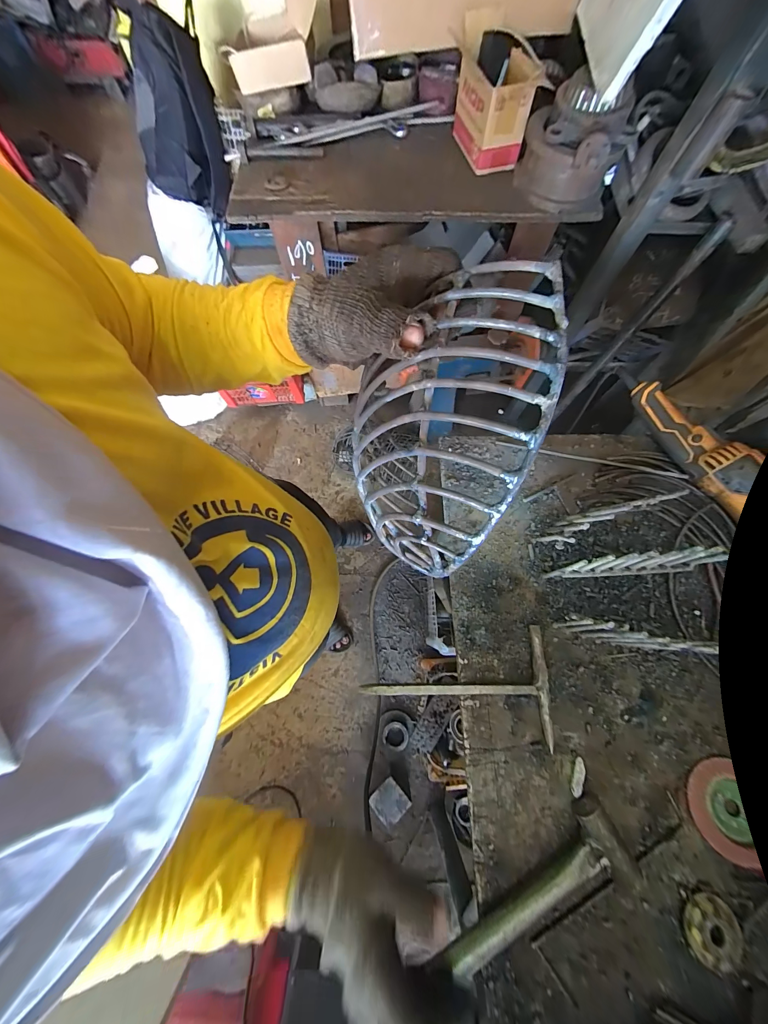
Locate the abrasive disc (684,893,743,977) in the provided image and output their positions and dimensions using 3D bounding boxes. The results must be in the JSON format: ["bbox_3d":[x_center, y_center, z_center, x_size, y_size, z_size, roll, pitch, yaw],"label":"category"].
[{"bbox_3d":[0.324,0.411,0.325,0.051,0.013,0.053,0,72,0],"label":"abrasive disc"}]

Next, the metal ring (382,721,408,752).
[{"bbox_3d":[0.038,0.750,1.100,0.086,0.016,0.088,-6,75,21],"label":"metal ring"}]

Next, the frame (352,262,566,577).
[{"bbox_3d":[0.038,-0.061,0.238,0.117,0.125,0.174,24,74,7],"label":"frame"}]

